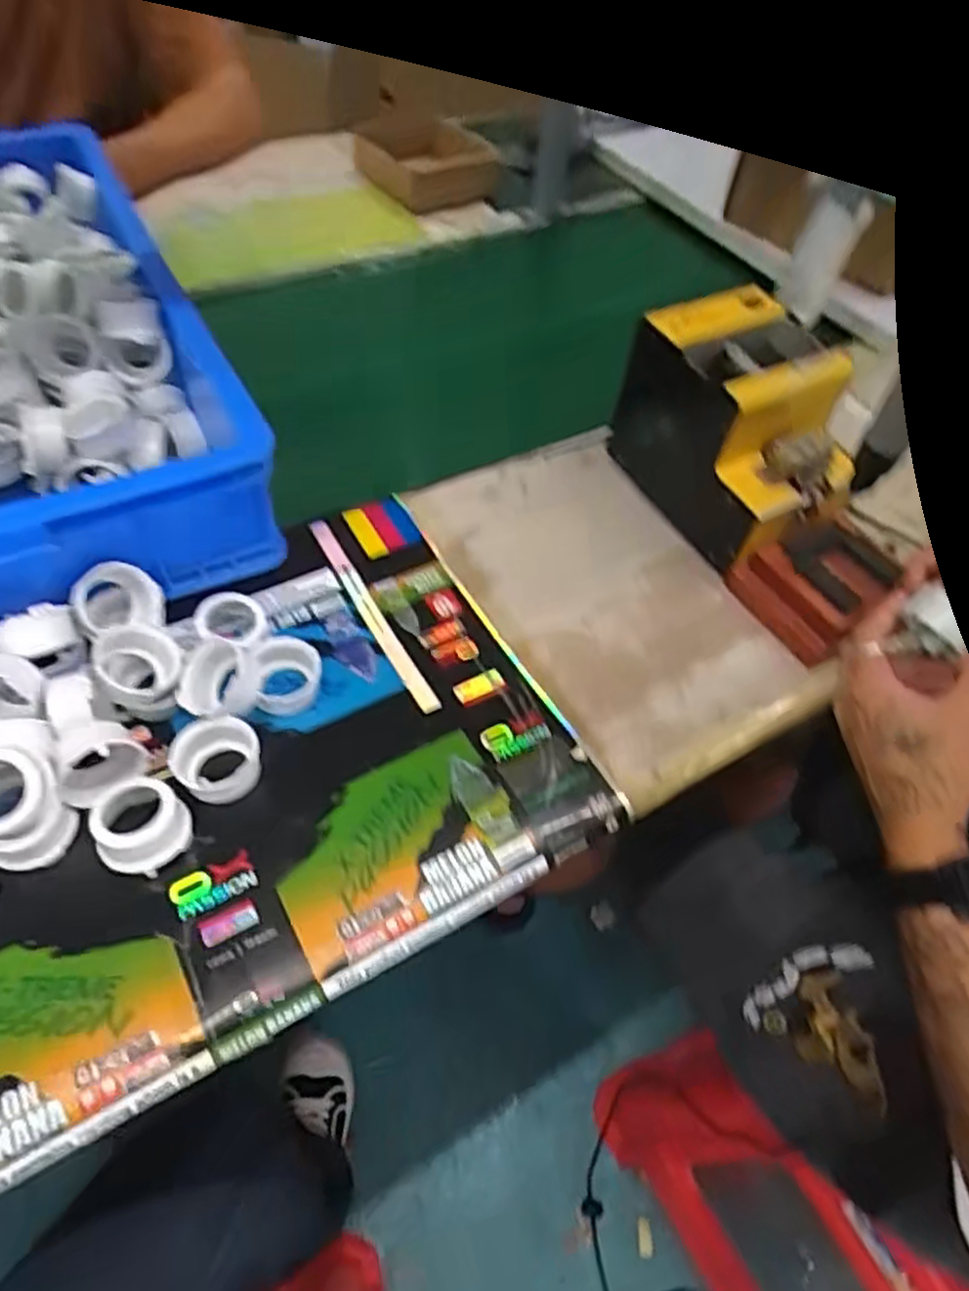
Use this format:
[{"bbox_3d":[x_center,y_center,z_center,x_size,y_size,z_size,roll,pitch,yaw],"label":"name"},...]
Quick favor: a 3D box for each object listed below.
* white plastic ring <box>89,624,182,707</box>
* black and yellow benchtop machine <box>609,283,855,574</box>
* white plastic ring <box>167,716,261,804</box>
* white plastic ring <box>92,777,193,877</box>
[{"bbox_3d":[-0.232,0.012,0.504,0.050,0.029,0.050,28,27,-37],"label":"white plastic ring"},{"bbox_3d":[0.214,-0.183,0.631,0.125,0.135,0.175,-22,56,-22],"label":"black and yellow benchtop machine"},{"bbox_3d":[-0.175,0.076,0.492,0.054,0.026,0.050,3,51,-3],"label":"white plastic ring"},{"bbox_3d":[-0.210,0.108,0.460,0.051,0.029,0.055,3,51,-3],"label":"white plastic ring"}]

